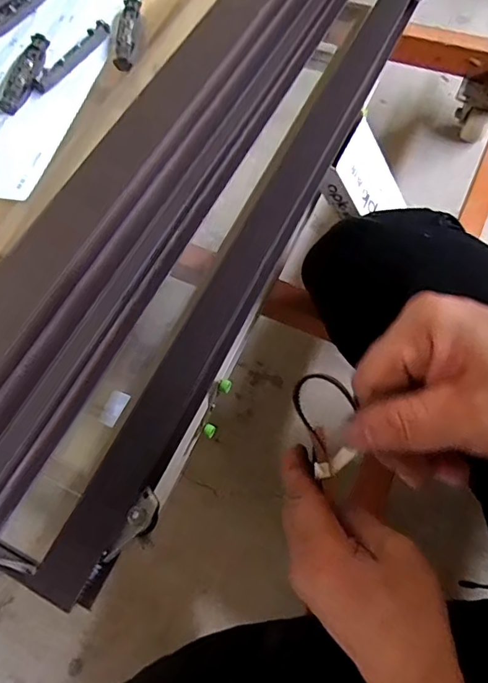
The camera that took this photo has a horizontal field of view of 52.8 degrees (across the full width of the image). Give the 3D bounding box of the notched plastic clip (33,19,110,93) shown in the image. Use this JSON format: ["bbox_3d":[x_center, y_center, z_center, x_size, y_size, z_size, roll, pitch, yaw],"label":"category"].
[{"bbox_3d":[-0.113,-0.187,0.322,0.012,0.005,0.069,26,69,16],"label":"notched plastic clip"}]

